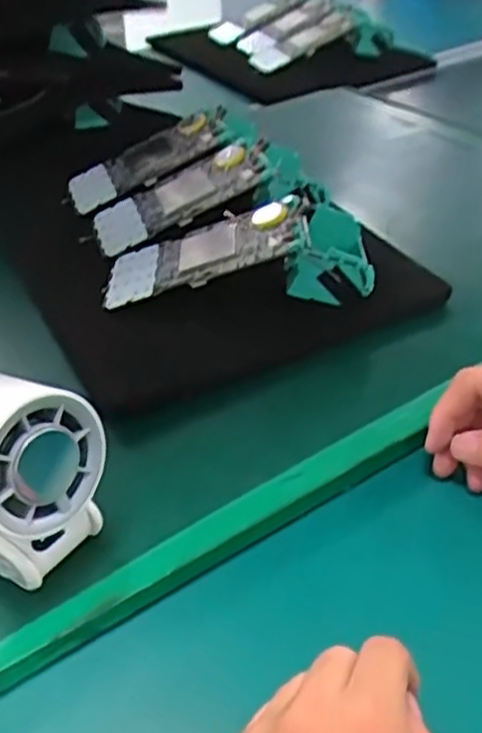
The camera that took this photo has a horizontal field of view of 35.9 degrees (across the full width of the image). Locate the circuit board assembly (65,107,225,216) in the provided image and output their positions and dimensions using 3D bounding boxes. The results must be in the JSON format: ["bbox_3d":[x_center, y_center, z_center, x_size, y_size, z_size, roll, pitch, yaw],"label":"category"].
[{"bbox_3d":[-0.074,-0.163,0.590,0.135,0.014,0.065,-25,41,6],"label":"circuit board assembly"}]

